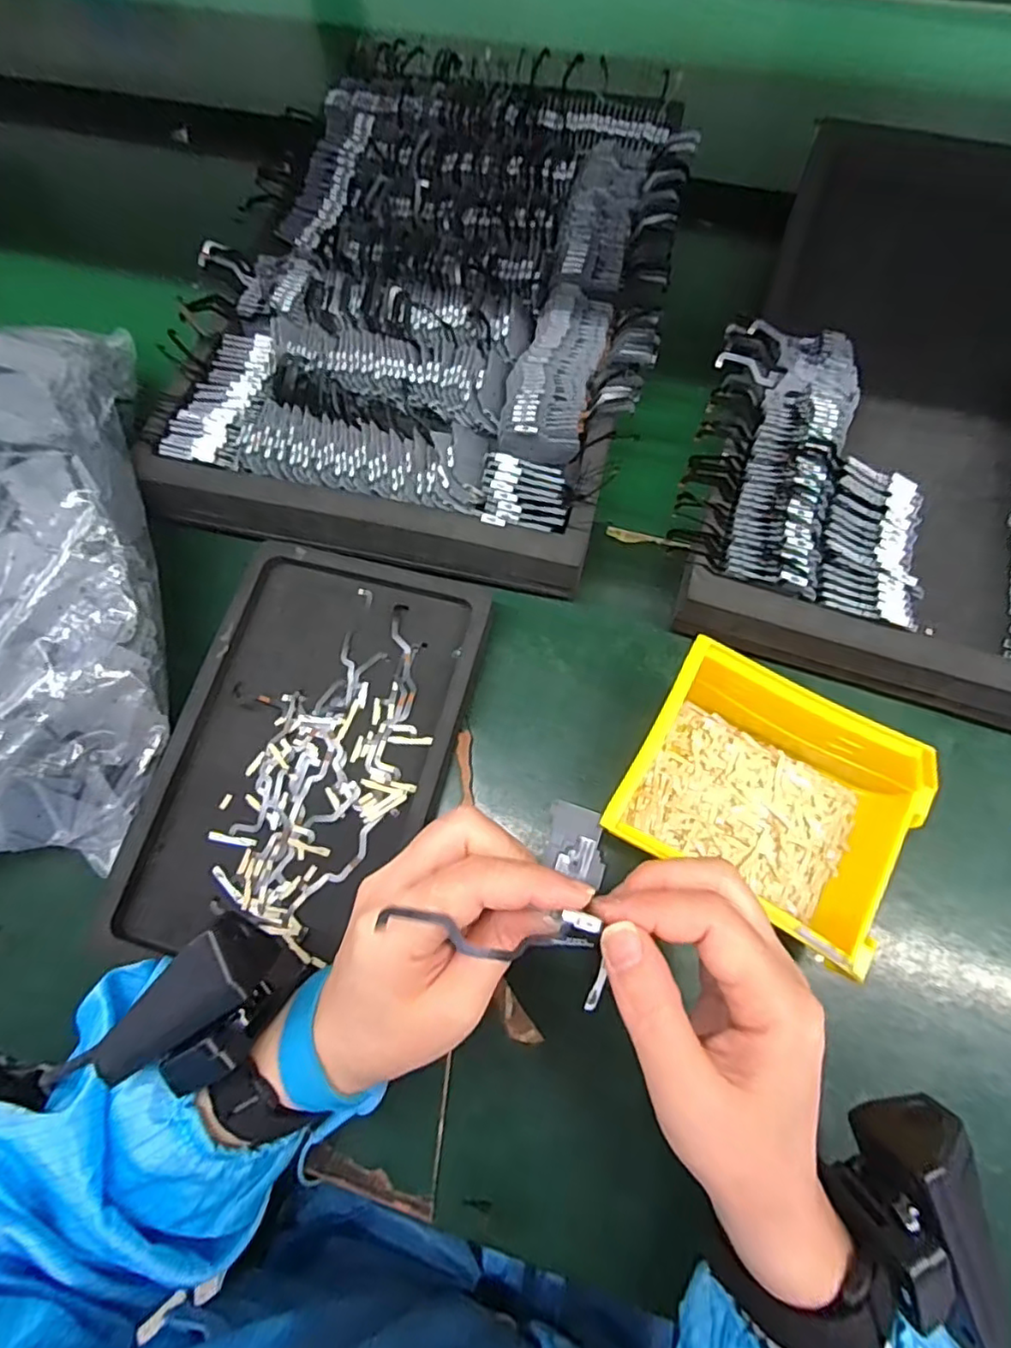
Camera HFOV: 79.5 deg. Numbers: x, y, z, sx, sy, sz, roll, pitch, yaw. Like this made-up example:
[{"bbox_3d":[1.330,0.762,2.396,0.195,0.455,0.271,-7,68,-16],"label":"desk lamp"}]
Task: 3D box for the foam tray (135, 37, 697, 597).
[{"bbox_3d":[-0.049,-0.275,0.443,0.313,0.071,0.426,11,71,6],"label":"foam tray"}]

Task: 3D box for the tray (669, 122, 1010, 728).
[{"bbox_3d":[0.308,-0.194,0.404,0.314,0.069,0.465,18,70,8],"label":"tray"}]

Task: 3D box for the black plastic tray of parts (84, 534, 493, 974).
[{"bbox_3d":[-0.114,0.042,0.350,0.160,0.021,0.240,14,71,7],"label":"black plastic tray of parts"}]

